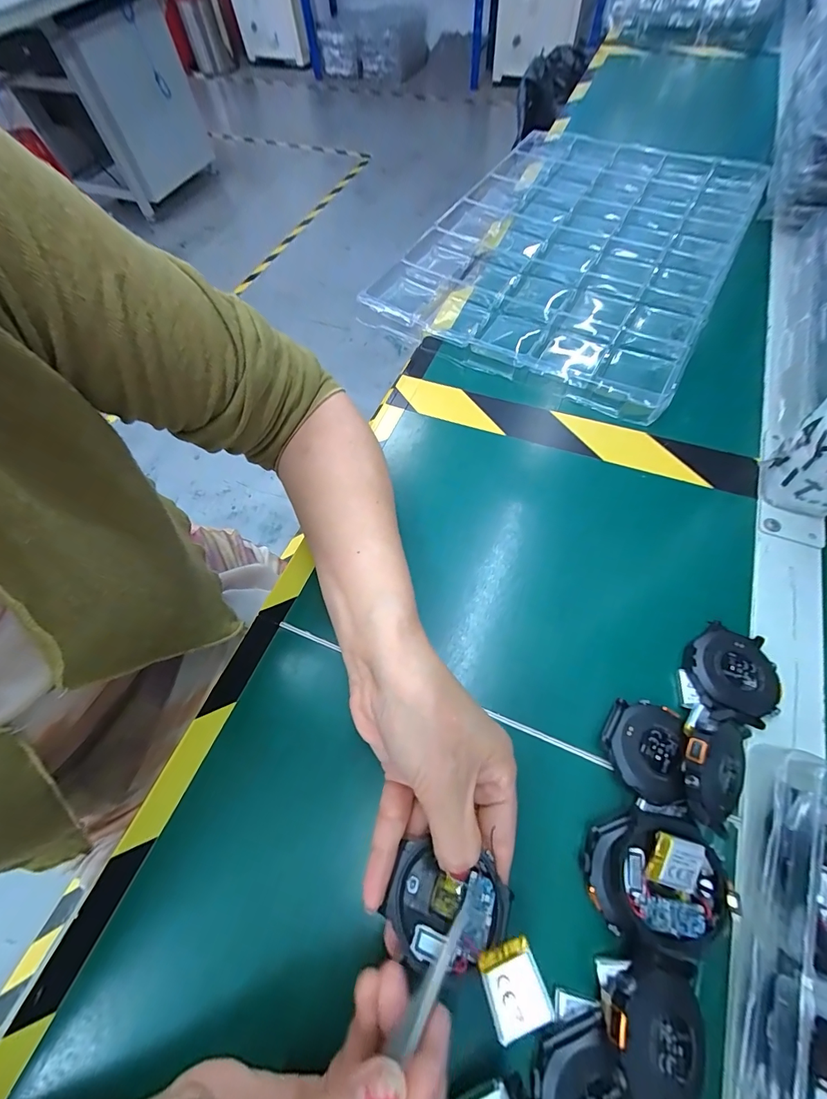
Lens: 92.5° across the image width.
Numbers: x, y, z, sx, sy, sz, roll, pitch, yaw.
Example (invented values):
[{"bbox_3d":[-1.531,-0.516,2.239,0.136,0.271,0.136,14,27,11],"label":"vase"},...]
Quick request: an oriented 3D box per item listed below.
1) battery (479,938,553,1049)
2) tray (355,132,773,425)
[{"bbox_3d":[0.038,0.165,0.149,0.022,0.004,0.023,-18,42,-8],"label":"battery"},{"bbox_3d":[0.179,-0.350,0.443,0.316,0.031,0.473,28,68,16],"label":"tray"}]

